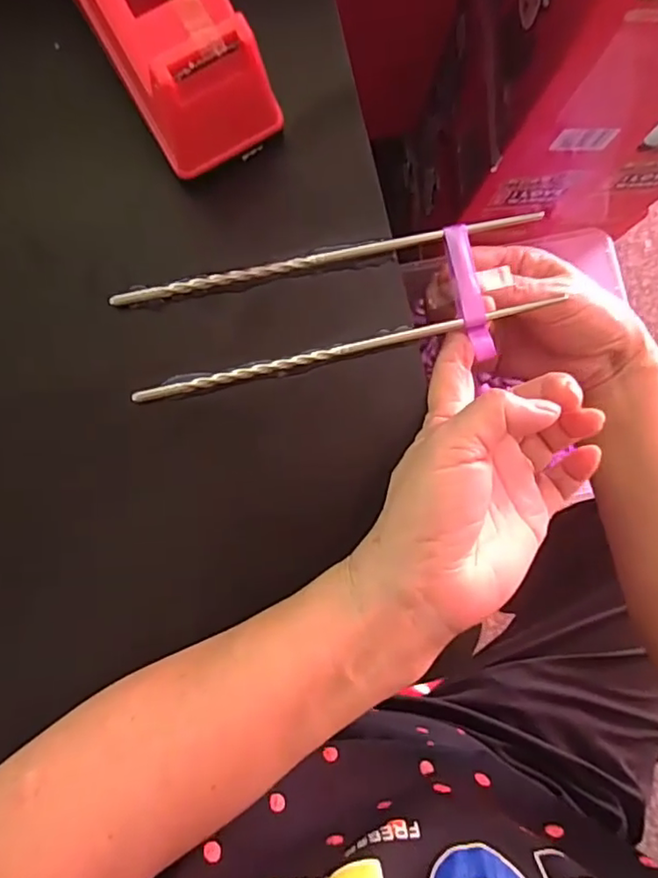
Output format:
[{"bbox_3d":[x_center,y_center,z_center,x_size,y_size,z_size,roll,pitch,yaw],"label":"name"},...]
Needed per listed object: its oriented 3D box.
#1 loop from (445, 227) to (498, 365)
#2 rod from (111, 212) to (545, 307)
[{"bbox_3d":[0.071,-0.074,0.292,0.013,0.004,0.069,-13,88,-5],"label":"loop"},{"bbox_3d":[-0.005,-0.091,0.295,0.208,0.011,0.009,-13,84,-6],"label":"rod"}]

